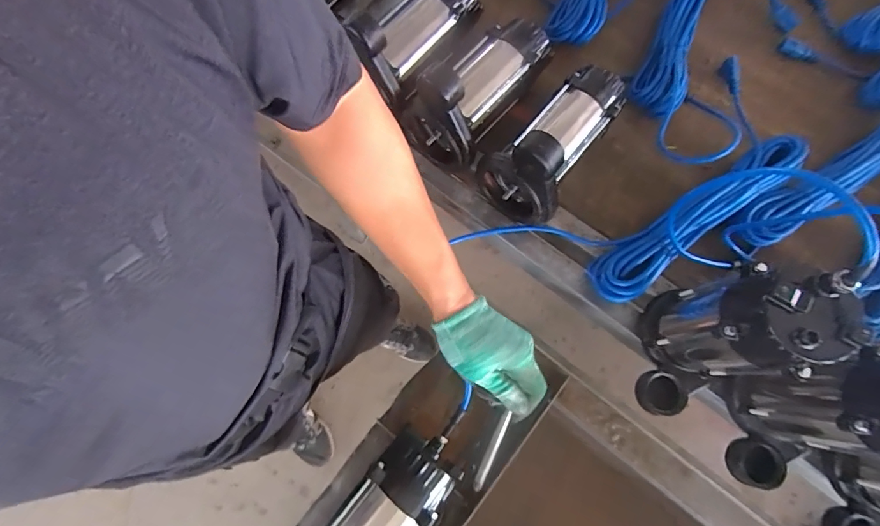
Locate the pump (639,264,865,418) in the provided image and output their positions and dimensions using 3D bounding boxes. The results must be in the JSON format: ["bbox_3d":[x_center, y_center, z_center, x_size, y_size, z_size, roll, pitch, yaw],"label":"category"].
[{"bbox_3d":[0.303,0.091,0.483,0.125,0.241,0.130,-19,76,-5],"label":"pump"}]

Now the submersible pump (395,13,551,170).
[{"bbox_3d":[0.056,-0.259,0.620,0.103,0.167,0.219,34,77,8],"label":"submersible pump"}]

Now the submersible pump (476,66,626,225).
[{"bbox_3d":[0.167,-0.182,0.596,0.108,0.163,0.225,36,78,9],"label":"submersible pump"}]

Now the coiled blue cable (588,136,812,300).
[{"bbox_3d":[0.316,-0.037,0.591,0.246,0.064,0.070,-38,78,4],"label":"coiled blue cable"}]

